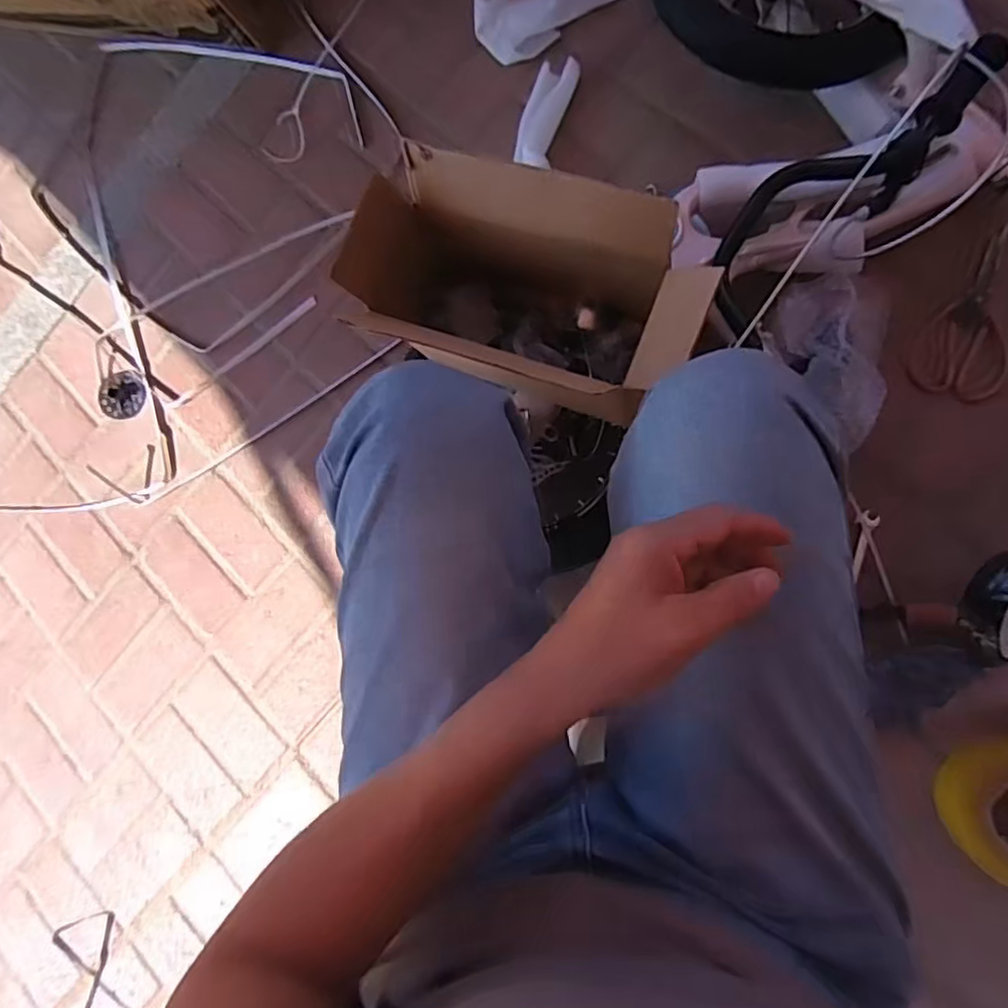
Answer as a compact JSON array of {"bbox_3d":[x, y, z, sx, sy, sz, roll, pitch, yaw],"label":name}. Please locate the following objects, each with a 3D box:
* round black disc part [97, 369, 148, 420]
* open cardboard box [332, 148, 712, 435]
[{"bbox_3d":[-0.611,-0.175,0.993,0.085,0.009,0.077,12,89,12],"label":"round black disc part"},{"bbox_3d":[0.019,-0.191,0.589,0.310,0.191,0.153,19,91,12],"label":"open cardboard box"}]

